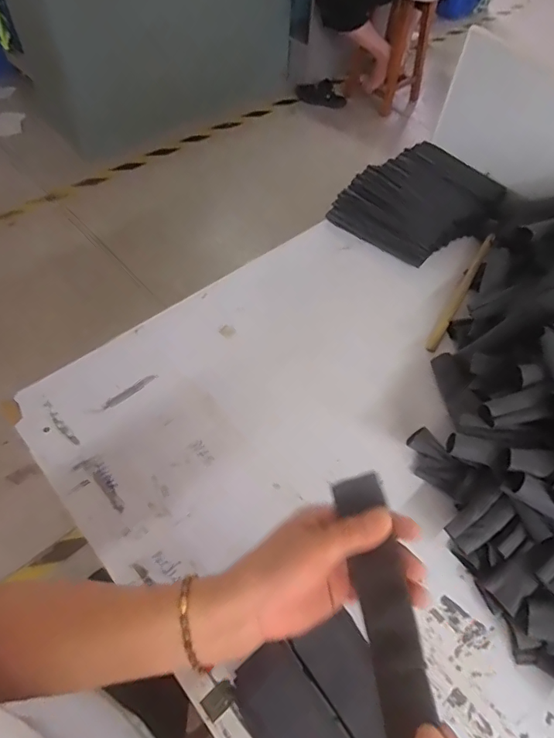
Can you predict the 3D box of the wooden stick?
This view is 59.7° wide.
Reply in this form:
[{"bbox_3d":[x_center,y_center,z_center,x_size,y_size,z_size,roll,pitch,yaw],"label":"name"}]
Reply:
[{"bbox_3d":[0.293,-0.127,0.758,0.014,0.019,0.267,28,60,16],"label":"wooden stick"}]

